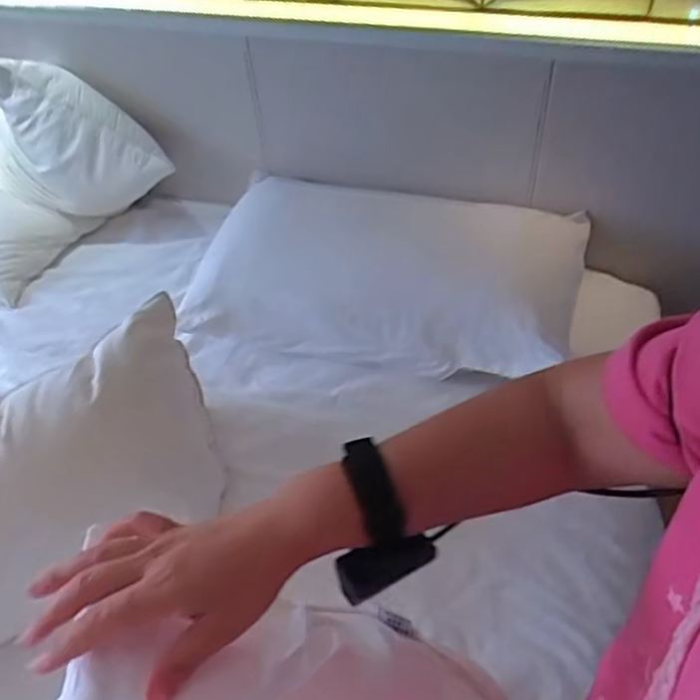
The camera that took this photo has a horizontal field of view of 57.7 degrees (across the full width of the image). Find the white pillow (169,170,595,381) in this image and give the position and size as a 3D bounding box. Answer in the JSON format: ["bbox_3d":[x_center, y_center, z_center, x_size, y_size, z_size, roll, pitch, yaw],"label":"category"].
[{"bbox_3d":[0.074,-0.138,1.253,0.748,0.173,0.353,7,48,11],"label":"white pillow"}]

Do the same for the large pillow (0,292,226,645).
[{"bbox_3d":[-0.491,0.203,0.885,0.646,0.225,0.307,-28,51,-20],"label":"large pillow"}]

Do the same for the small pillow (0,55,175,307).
[{"bbox_3d":[-0.780,-0.413,1.514,0.571,0.366,0.445,-29,52,-21],"label":"small pillow"}]

